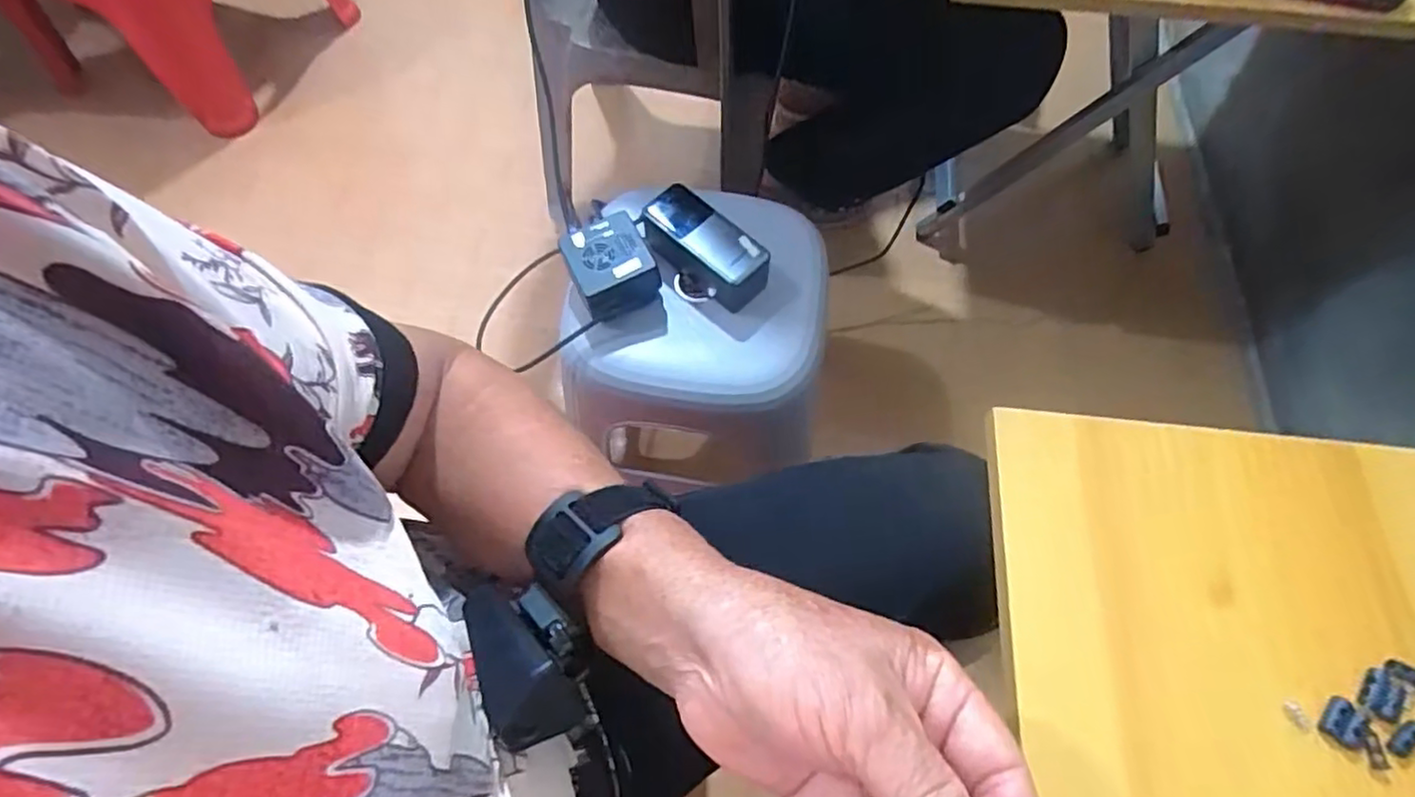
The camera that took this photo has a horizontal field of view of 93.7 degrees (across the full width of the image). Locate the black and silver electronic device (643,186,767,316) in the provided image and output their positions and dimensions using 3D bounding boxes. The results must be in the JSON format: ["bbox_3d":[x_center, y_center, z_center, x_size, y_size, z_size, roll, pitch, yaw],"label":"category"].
[{"bbox_3d":[-0.004,-0.150,0.665,0.134,0.055,0.062,41,71,17],"label":"black and silver electronic device"}]

